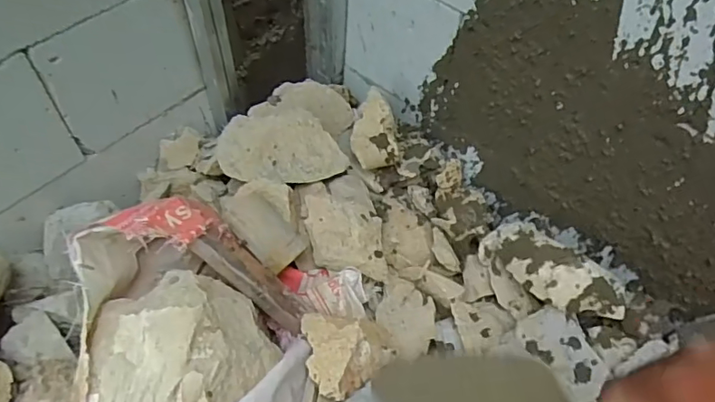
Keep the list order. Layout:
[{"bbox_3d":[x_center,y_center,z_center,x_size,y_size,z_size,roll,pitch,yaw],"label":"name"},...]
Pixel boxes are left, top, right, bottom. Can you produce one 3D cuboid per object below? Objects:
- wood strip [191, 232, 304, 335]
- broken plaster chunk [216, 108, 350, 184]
[{"bbox_3d":[-0.139,0.103,0.732,0.175,0.024,0.050,43,59,-8],"label":"wood strip"},{"bbox_3d":[-0.115,-0.082,0.828,0.187,0.031,0.109,-7,90,-10],"label":"broken plaster chunk"}]

